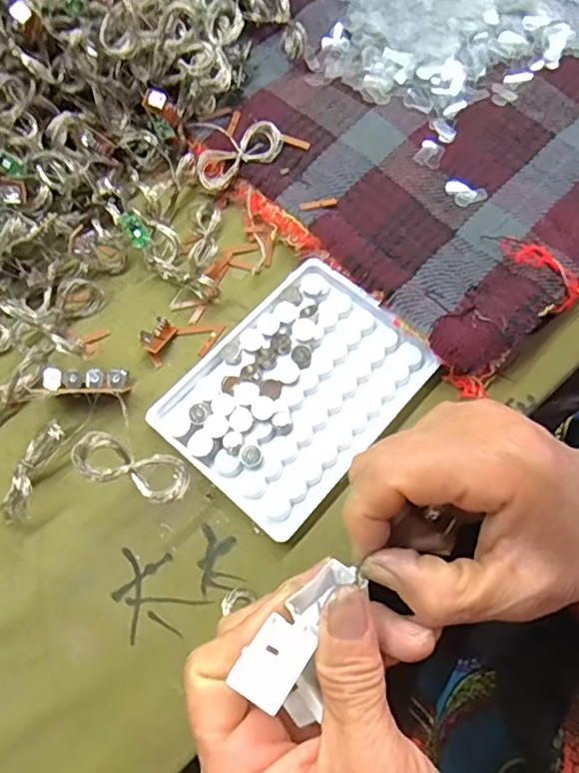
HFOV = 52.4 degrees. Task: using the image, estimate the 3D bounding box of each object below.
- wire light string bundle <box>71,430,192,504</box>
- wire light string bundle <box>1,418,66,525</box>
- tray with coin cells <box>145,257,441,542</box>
[{"bbox_3d":[-0.069,0.036,0.259,0.051,0.007,0.021,22,76,-7],"label":"wire light string bundle"},{"bbox_3d":[-0.121,0.040,0.279,0.013,0.016,0.049,21,69,8],"label":"wire light string bundle"},{"bbox_3d":[0.004,0.000,0.302,0.093,0.014,0.127,40,73,15],"label":"tray with coin cells"}]

